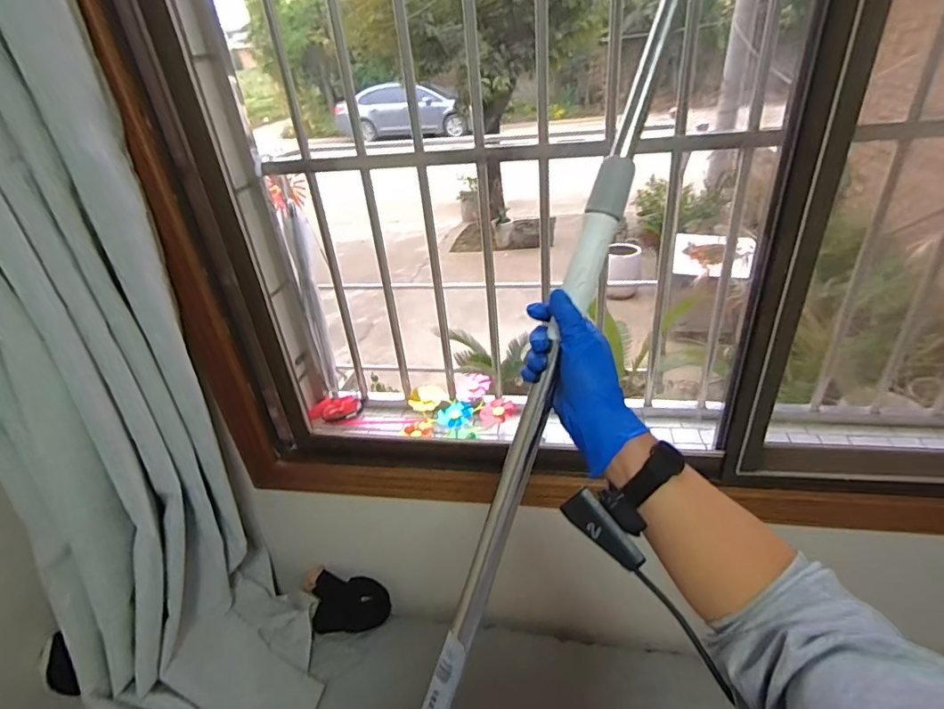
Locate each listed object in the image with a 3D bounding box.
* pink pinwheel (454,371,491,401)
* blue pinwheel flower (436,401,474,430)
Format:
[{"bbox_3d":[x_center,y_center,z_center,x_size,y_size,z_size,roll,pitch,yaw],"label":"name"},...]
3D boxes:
[{"bbox_3d":[0.005,0.085,1.364,0.099,0.016,0.080,-12,60,-16],"label":"pink pinwheel"},{"bbox_3d":[-0.043,0.159,1.307,0.090,0.018,0.068,-23,54,-7],"label":"blue pinwheel flower"}]

